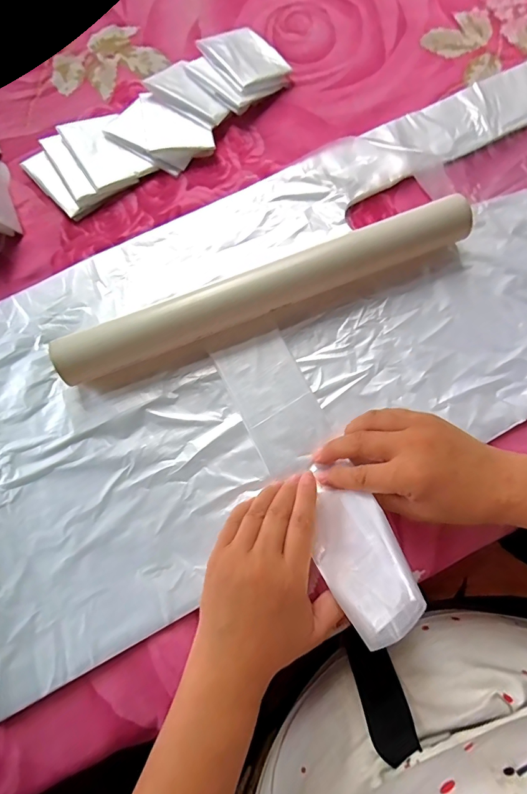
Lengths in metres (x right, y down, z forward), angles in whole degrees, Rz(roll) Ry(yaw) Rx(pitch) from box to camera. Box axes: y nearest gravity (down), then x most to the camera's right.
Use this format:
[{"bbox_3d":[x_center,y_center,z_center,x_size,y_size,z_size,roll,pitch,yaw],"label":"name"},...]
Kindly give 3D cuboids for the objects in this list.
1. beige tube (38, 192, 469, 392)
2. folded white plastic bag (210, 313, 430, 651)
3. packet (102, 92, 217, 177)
[{"bbox_3d":[0.005,-0.086,0.338,0.353,0.041,0.042,-22,78,-3],"label":"beige tube"},{"bbox_3d":[0.034,0.048,0.302,0.059,0.054,0.240,-25,54,-4],"label":"folded white plastic bag"},{"bbox_3d":[-0.100,-0.259,0.402,0.101,0.014,0.062,33,80,8],"label":"packet"}]

